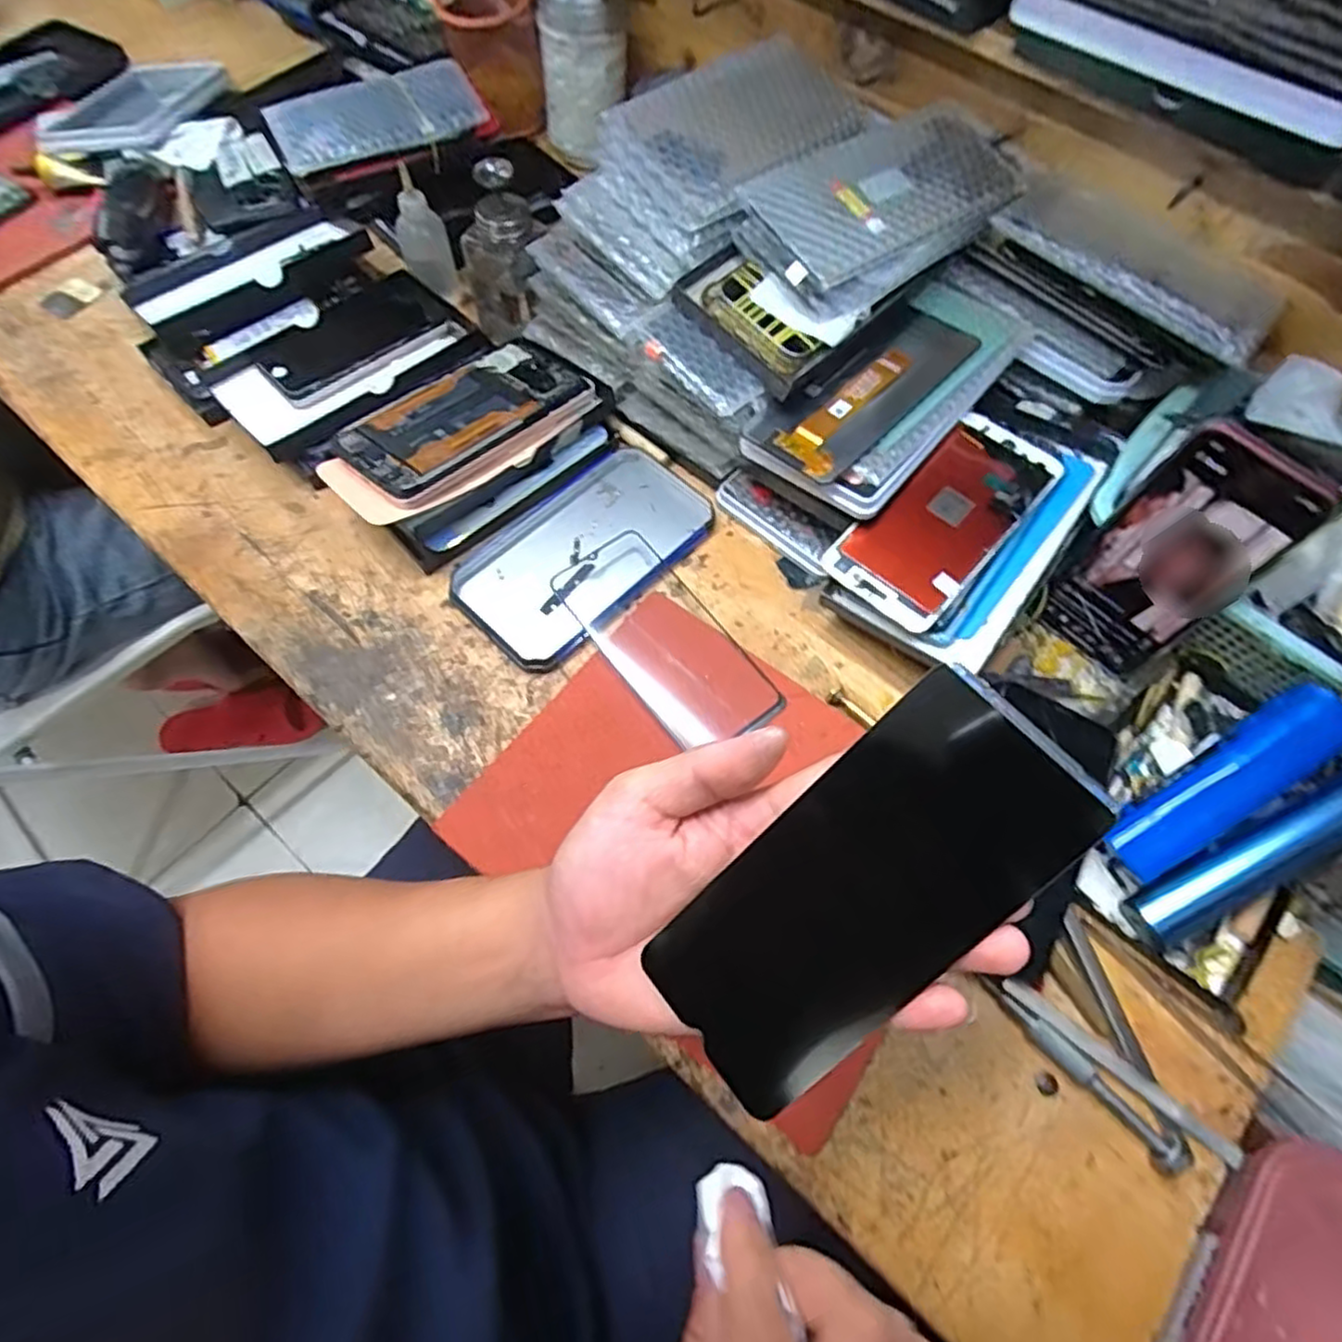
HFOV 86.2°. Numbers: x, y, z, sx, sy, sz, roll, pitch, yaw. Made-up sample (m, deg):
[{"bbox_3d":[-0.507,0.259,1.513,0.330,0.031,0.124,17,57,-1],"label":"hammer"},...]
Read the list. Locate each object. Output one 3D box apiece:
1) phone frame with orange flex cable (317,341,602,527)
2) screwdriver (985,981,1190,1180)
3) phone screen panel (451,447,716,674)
[{"bbox_3d":[-0.142,-0.168,0.490,0.186,0.017,0.089,-40,75,-25],"label":"phone frame with orange flex cable"},{"bbox_3d":[0.208,0.201,0.360,0.014,0.016,0.115,-40,72,-18],"label":"screwdriver"},{"bbox_3d":[-0.058,-0.084,0.494,0.101,0.012,0.179,42,70,17],"label":"phone screen panel"}]

